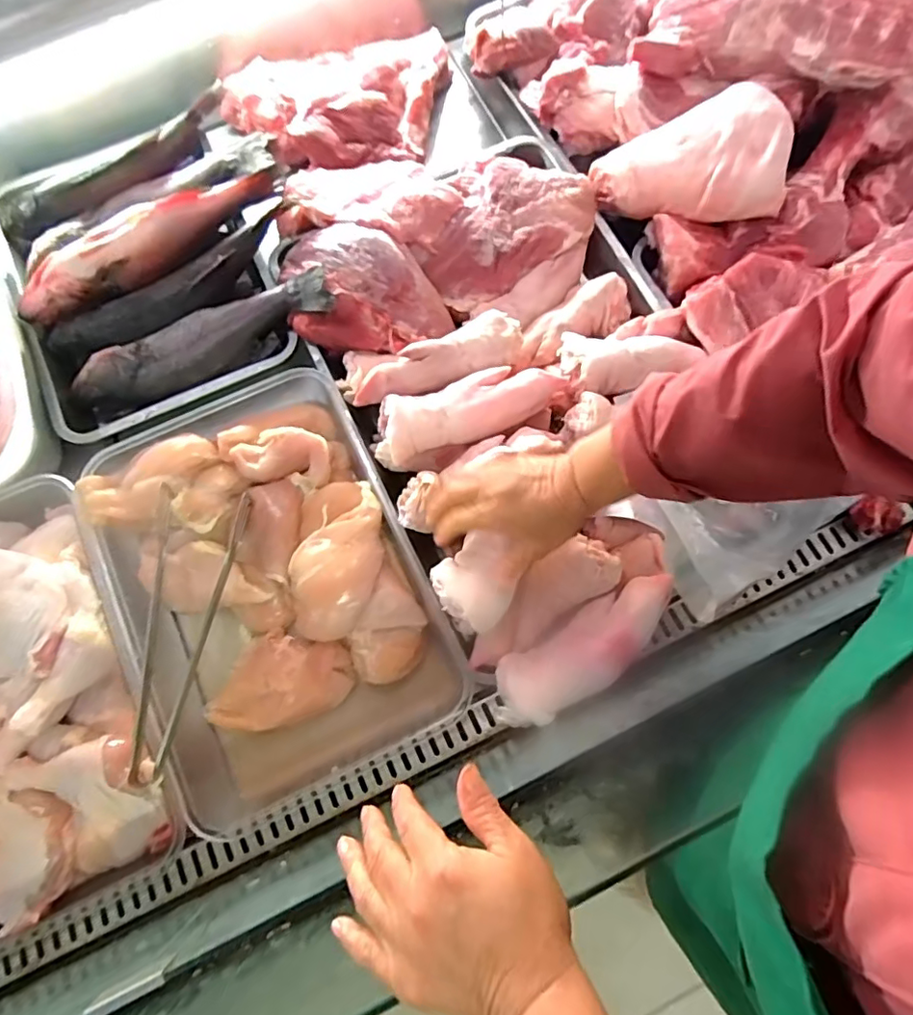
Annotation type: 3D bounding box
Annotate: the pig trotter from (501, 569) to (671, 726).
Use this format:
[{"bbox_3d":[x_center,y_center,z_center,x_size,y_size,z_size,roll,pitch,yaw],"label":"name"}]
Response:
[{"bbox_3d":[0.124,0.130,0.519,0.199,0.062,0.068,-30,76,-7],"label":"pig trotter"}]

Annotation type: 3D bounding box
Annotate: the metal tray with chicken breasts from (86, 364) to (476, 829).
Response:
[{"bbox_3d":[-0.199,0.076,0.589,0.289,0.080,0.414,-26,75,-6],"label":"metal tray with chicken breasts"}]

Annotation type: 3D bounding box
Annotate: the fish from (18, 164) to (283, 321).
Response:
[{"bbox_3d":[-0.359,-0.322,0.657,0.343,0.047,0.072,-33,76,-8],"label":"fish"}]

